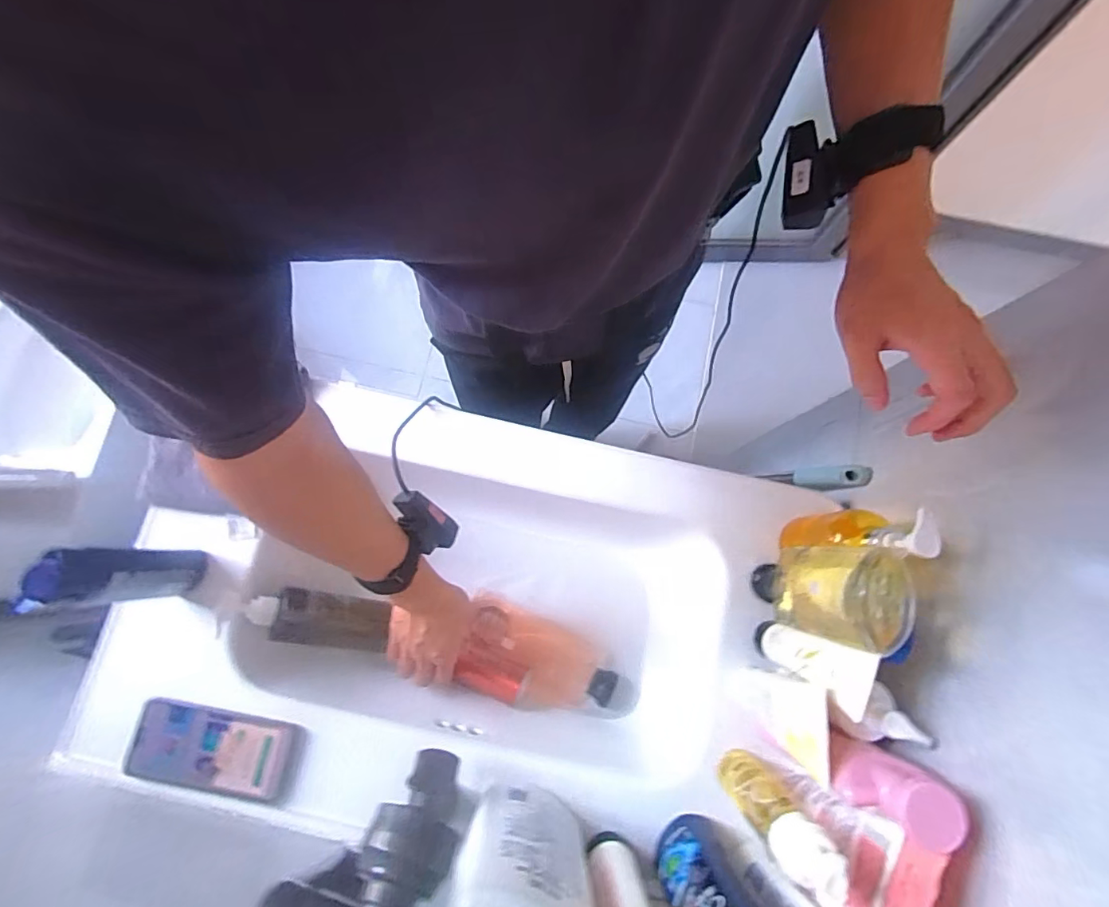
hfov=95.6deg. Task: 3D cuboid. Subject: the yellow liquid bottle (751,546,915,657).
[{"bbox_3d":[0.252,0.132,0.481,0.047,0.218,0.085,4,78,0],"label":"yellow liquid bottle"}]

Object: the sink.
[{"bbox_3d":[-0.113,0.175,0.614,0.725,0.151,0.426,10,78,1],"label":"sink"}]

